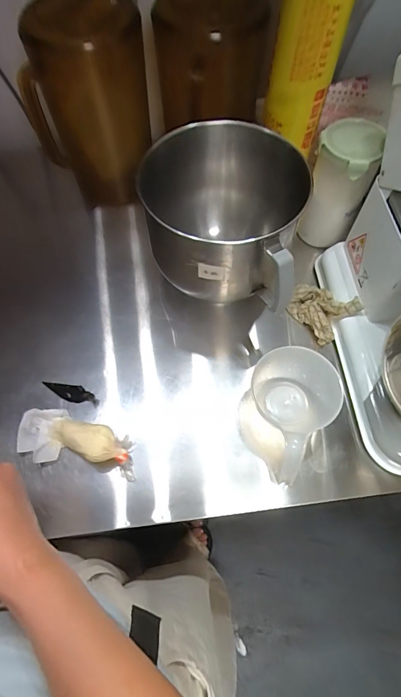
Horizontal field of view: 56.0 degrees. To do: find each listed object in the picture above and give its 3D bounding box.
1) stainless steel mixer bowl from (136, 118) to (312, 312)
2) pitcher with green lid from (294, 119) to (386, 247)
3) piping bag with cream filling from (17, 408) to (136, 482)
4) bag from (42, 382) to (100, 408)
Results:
[{"bbox_3d":[0.041,-0.191,0.546,0.194,0.172,0.245,9,64,4],"label":"stainless steel mixer bowl"},{"bbox_3d":[0.223,-0.259,0.623,0.091,0.189,0.077,21,65,10],"label":"pitcher with green lid"},{"bbox_3d":[-0.175,0.133,0.528,0.173,0.043,0.071,17,65,7],"label":"piping bag with cream filling"},{"bbox_3d":[-0.201,0.069,0.577,0.092,0.020,0.023,11,64,5],"label":"bag"}]

